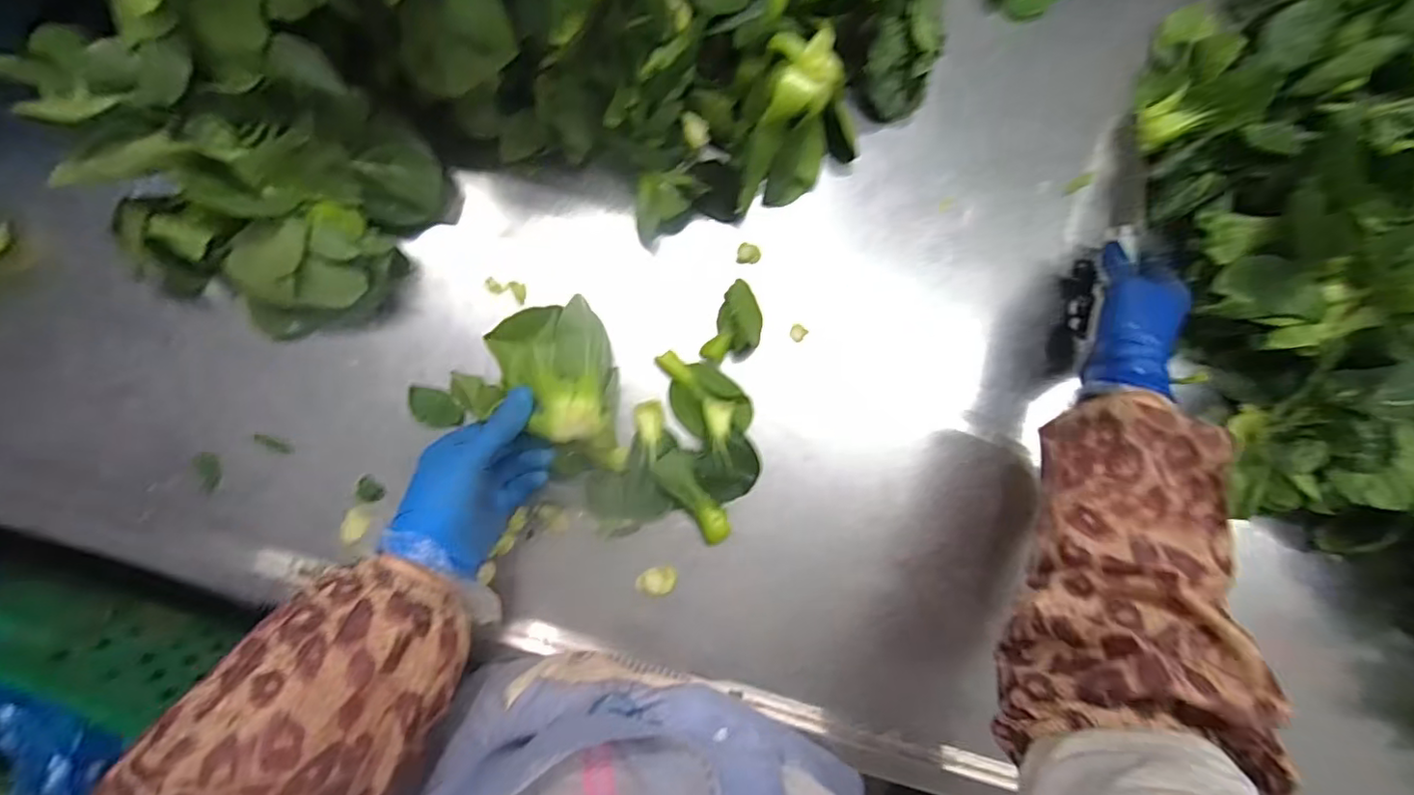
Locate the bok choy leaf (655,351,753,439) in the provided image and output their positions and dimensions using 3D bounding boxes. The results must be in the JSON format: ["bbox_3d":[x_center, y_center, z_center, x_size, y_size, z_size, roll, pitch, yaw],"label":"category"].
[{"bbox_3d":[-0.005,0.001,0.466,0.084,0.013,0.050,35,83,-1],"label":"bok choy leaf"}]

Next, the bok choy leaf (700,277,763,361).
[{"bbox_3d":[0.025,-0.056,0.469,0.037,0.021,0.065,23,83,-3],"label":"bok choy leaf"}]

